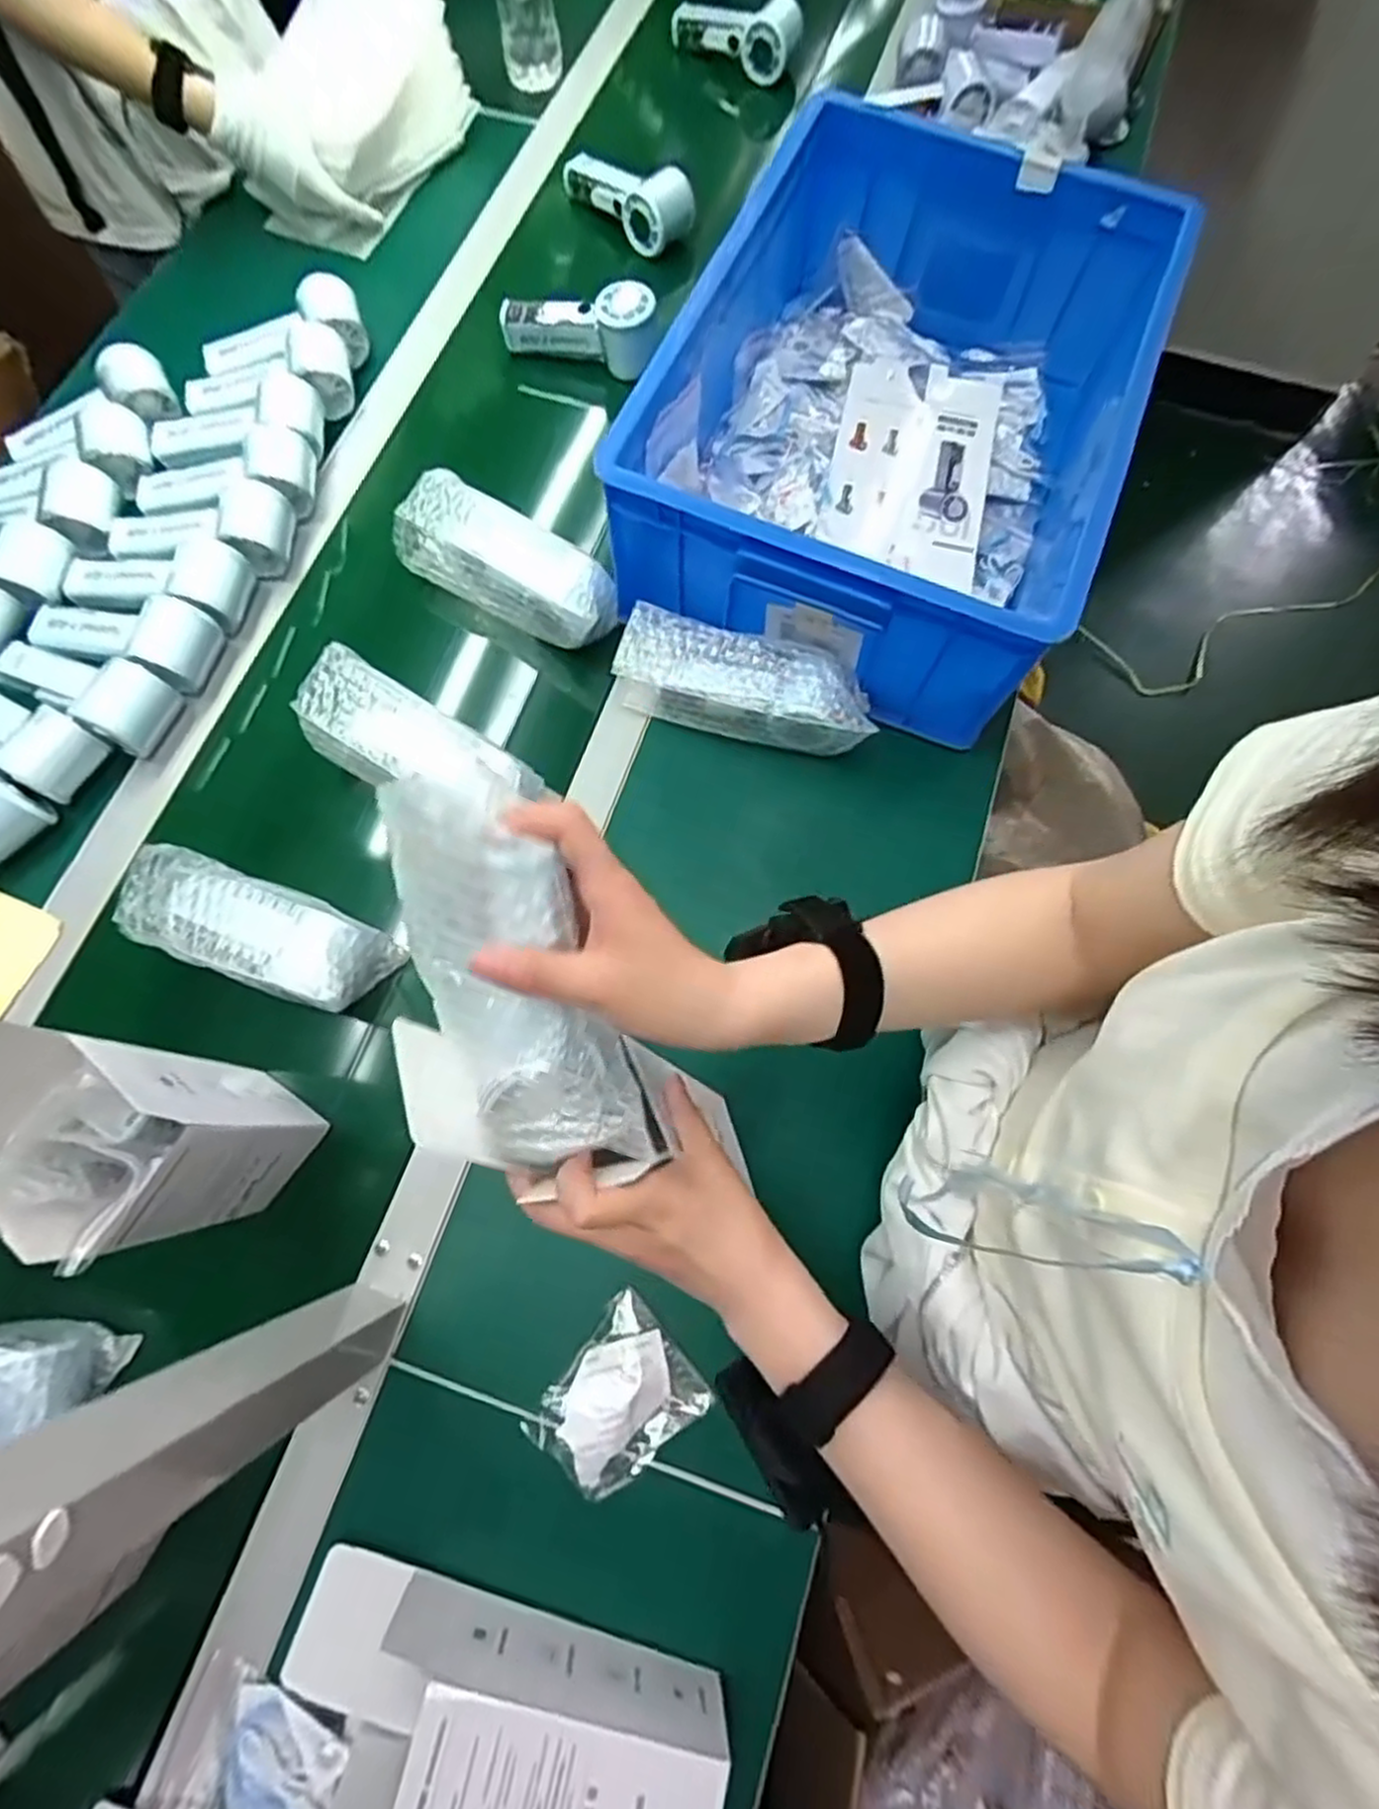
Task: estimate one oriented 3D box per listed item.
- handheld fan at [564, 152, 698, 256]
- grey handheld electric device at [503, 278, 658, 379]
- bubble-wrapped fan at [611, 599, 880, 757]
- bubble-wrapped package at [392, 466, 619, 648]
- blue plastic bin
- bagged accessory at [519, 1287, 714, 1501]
[{"bbox_3d":[-0.073,-0.776,0.796,0.069,0.071,0.164,-41,80,-11],"label":"handheld fan"},{"bbox_3d":[-0.114,-0.584,0.742,0.170,0.072,0.047,16,76,3],"label":"grey handheld electric device"},{"bbox_3d":[0.045,-0.181,0.610,0.207,0.056,0.066,17,76,3],"label":"bubble-wrapped fan"},{"bbox_3d":[-0.157,-0.292,0.641,0.201,0.057,0.074,31,77,6],"label":"bubble-wrapped package"},{"bbox_3d":[0.173,-0.412,0.631,0.368,0.149,0.455,22,76,4],"label":"blue plastic bin"},{"bbox_3d":[-0.050,0.325,0.486,0.102,0.017,0.086,-40,80,-10],"label":"bagged accessory"}]

